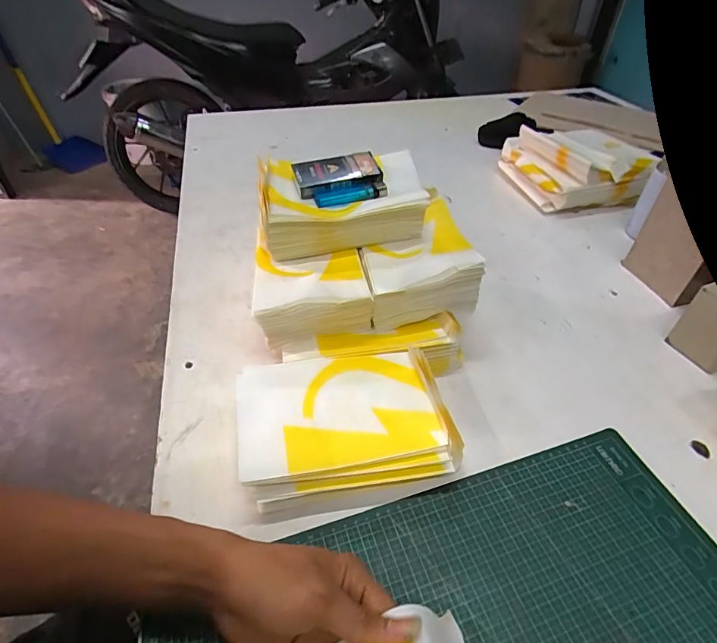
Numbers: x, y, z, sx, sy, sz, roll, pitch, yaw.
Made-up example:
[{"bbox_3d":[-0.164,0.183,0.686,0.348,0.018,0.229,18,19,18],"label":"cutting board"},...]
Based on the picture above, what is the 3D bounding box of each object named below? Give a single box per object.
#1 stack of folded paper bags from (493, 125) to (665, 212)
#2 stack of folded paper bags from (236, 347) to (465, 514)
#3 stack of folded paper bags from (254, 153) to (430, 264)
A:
[{"bbox_3d":[0.402,-0.295,0.814,0.202,0.091,0.214,-7,44,-11],"label":"stack of folded paper bags"},{"bbox_3d":[-0.015,0.097,0.405,0.183,0.054,0.126,-7,44,-10],"label":"stack of folded paper bags"},{"bbox_3d":[-0.019,-0.138,0.506,0.184,0.072,0.113,-5,43,-6],"label":"stack of folded paper bags"}]

